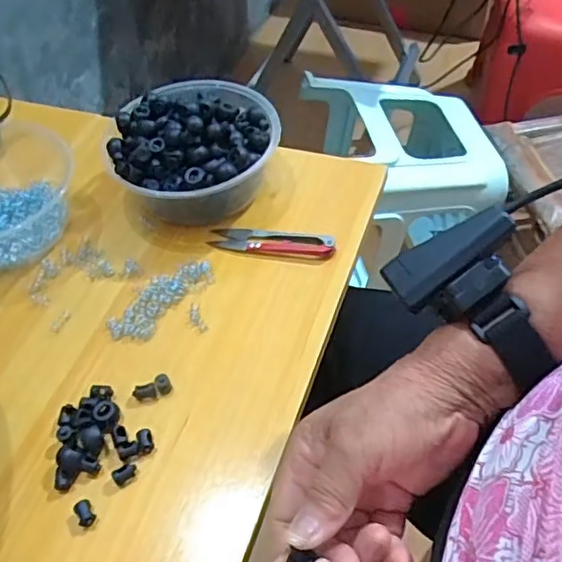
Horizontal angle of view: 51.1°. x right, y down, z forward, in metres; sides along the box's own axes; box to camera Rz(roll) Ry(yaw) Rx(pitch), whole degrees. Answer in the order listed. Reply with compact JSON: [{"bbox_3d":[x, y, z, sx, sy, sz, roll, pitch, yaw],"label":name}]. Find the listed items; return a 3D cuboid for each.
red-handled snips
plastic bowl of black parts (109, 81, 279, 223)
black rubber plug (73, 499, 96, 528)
[{"bbox_3d":[-0.008,-0.031,0.467,0.100,0.010,0.021,9,53,12],"label":"red-handled snips"},{"bbox_3d":[-0.070,-0.098,0.484,0.136,0.071,0.121,-2,51,3],"label":"plastic bowl of black parts"},{"bbox_3d":[-0.117,0.137,0.348,0.010,0.007,0.017,-28,54,-17],"label":"black rubber plug"}]

